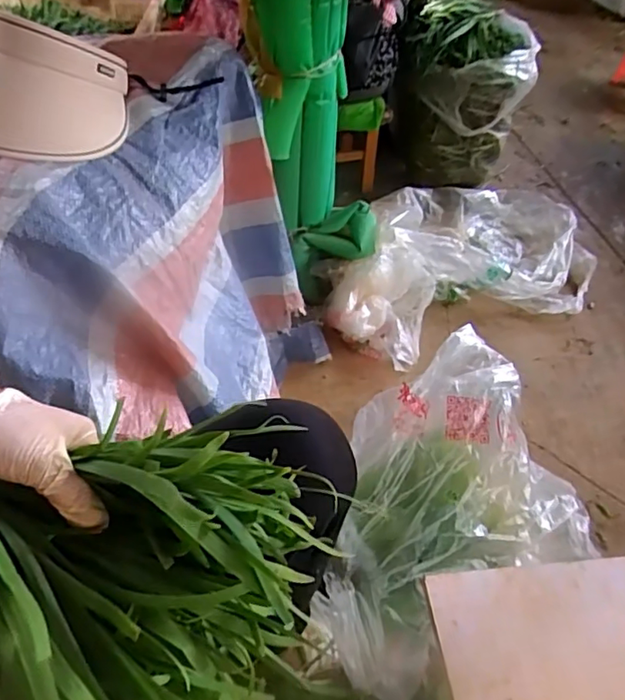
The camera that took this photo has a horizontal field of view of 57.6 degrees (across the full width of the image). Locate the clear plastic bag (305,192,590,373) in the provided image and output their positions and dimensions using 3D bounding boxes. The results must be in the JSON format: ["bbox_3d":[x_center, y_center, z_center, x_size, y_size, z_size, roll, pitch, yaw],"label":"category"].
[{"bbox_3d":[0.319,-0.233,1.328,0.754,0.170,0.466,-20,50,-21],"label":"clear plastic bag"}]

